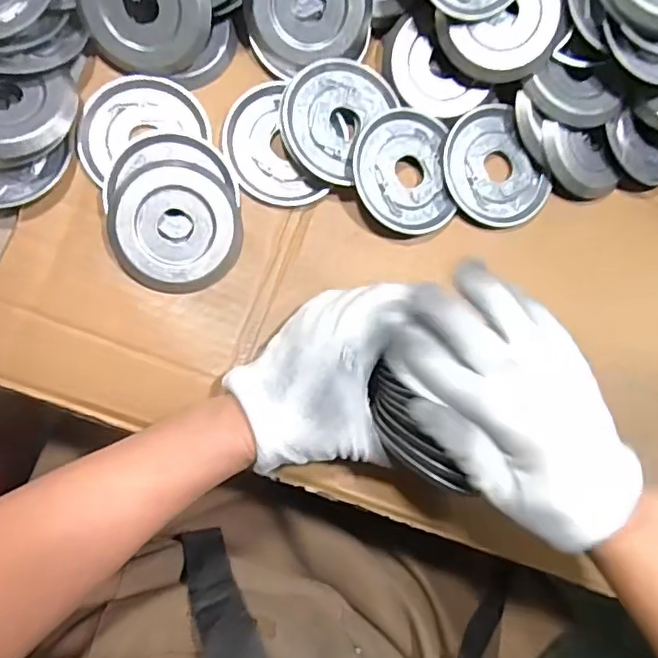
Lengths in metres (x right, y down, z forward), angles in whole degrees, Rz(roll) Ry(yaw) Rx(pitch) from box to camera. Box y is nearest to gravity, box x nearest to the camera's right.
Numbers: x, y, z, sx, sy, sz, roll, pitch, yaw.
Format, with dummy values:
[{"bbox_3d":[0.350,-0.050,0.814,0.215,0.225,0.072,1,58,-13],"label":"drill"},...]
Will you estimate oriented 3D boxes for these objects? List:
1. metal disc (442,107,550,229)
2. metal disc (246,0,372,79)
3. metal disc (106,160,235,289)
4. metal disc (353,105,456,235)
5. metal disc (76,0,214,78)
[{"bbox_3d":[0.119,-0.115,0.413,0.071,0.007,0.083,-33,90,-9],"label":"metal disc"},{"bbox_3d":[-0.014,-0.219,0.388,0.082,0.017,0.078,-2,115,-4],"label":"metal disc"},{"bbox_3d":[-0.104,-0.070,0.383,0.081,0.012,0.083,0,92,-9],"label":"metal disc"},{"bbox_3d":[0.051,-0.111,0.400,0.071,0.018,0.086,-9,86,-9],"label":"metal disc"},{"bbox_3d":[-0.118,-0.207,0.367,0.083,0.011,0.084,1,123,2],"label":"metal disc"}]

